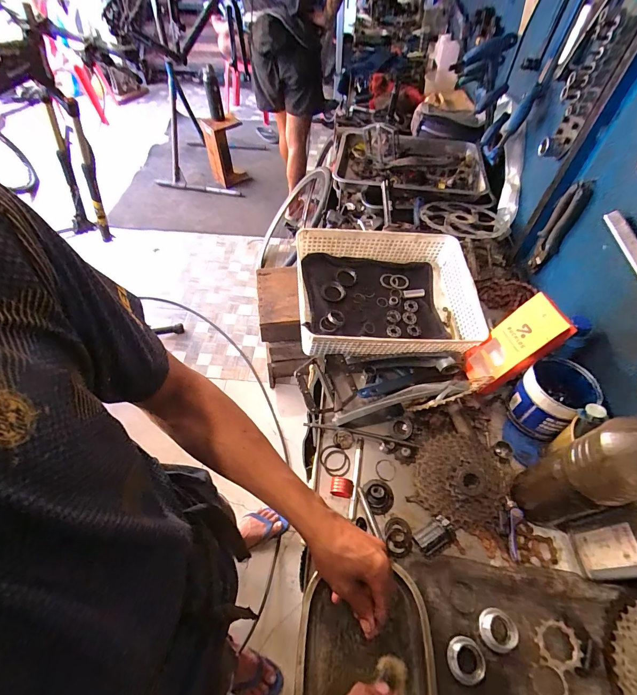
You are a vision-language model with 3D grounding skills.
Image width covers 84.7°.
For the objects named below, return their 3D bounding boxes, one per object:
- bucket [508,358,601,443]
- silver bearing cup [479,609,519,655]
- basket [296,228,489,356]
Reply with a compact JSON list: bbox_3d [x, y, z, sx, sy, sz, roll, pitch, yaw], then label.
[{"bbox_3d":[0.373,0.080,0.567,0.106,0.087,0.096,-36,62,-23],"label":"bucket"},{"bbox_3d":[0.222,0.348,0.430,0.040,0.018,0.042,0,54,0],"label":"silver bearing cup"},{"bbox_3d":[0.132,-0.100,0.675,0.333,0.112,0.251,-2,54,-2],"label":"basket"}]

